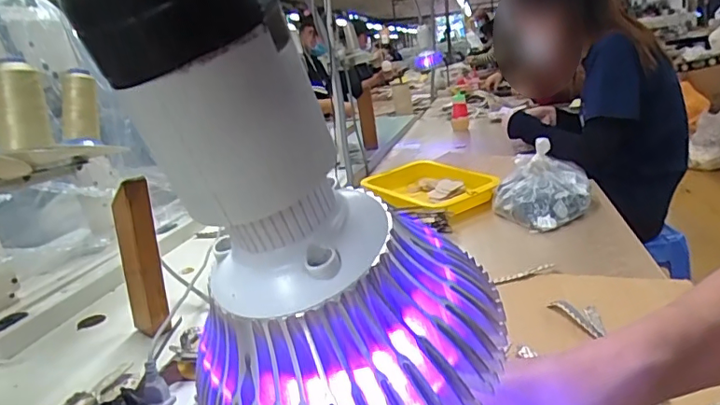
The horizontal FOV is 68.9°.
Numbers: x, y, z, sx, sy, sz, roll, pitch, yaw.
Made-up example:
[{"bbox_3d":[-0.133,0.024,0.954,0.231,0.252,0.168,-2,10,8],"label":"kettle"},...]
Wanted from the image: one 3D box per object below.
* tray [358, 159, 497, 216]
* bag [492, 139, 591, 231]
[{"bbox_3d":[0.133,-0.025,1.092,0.237,0.050,0.248,-15,20,-27],"label":"tray"},{"bbox_3d":[0.323,-0.040,0.939,0.161,0.123,0.194,-1,16,20],"label":"bag"}]

